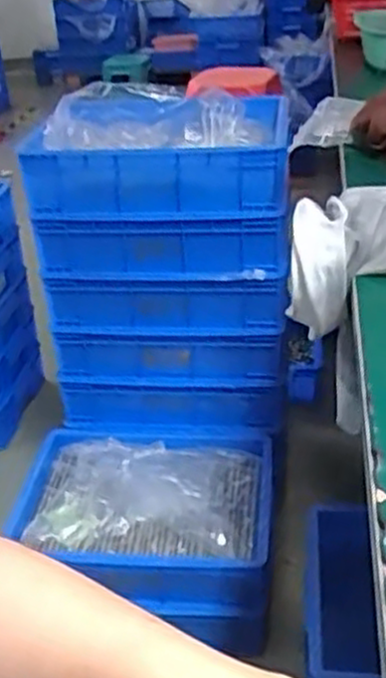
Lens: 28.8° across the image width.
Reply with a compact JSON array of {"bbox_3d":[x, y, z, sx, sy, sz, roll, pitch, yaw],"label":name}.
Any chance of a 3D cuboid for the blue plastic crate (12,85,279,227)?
[{"bbox_3d":[-0.050,-0.304,1.229,0.397,0.129,0.261,-2,31,6],"label":"blue plastic crate"}]

